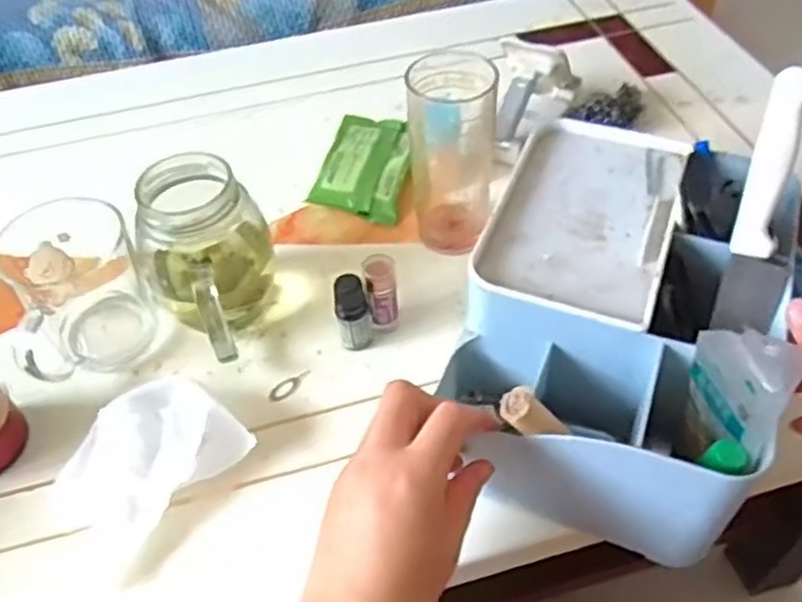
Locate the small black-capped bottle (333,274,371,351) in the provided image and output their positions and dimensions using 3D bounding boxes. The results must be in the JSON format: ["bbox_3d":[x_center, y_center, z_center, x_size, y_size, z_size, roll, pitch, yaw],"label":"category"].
[{"bbox_3d":[-0.035,0.011,0.524,0.022,0.064,0.022,-8,49,-3],"label":"small black-capped bottle"}]

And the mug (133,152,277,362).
[{"bbox_3d":[-0.135,-0.031,0.527,0.078,0.121,0.138,-16,50,-10],"label":"mug"}]

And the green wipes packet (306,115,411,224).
[{"bbox_3d":[-0.029,-0.124,0.665,0.078,0.019,0.125,9,50,11],"label":"green wipes packet"}]

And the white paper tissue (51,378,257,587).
[{"bbox_3d":[-0.162,0.104,0.465,0.084,0.042,0.110,31,58,27],"label":"white paper tissue"}]

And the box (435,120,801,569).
[{"bbox_3d":[0.137,0.007,0.469,0.168,0.104,0.249,16,52,17],"label":"box"}]

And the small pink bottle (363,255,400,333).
[{"bbox_3d":[-0.013,-0.005,0.533,0.023,0.067,0.028,-5,49,0],"label":"small pink bottle"}]

